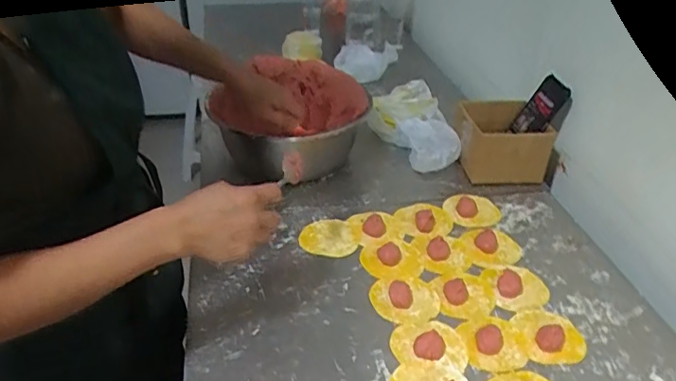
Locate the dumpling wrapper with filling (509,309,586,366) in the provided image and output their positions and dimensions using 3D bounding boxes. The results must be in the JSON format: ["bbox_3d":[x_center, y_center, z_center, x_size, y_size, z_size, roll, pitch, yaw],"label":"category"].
[{"bbox_3d":[0.264,0.173,0.659,0.076,0.019,0.082,-5,37,-9],"label":"dumpling wrapper with filling"}]

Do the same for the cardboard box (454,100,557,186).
[{"bbox_3d":[0.294,-0.088,0.972,0.147,0.100,0.137,-1,36,-3],"label":"cardboard box"}]

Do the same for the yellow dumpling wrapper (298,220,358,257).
[{"bbox_3d":[-0.017,0.071,0.798,0.081,0.010,0.066,-5,52,-17],"label":"yellow dumpling wrapper"}]

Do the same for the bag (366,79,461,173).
[{"bbox_3d":[0.144,-0.117,1.003,0.120,0.091,0.209,-13,39,-19],"label":"bag"}]

